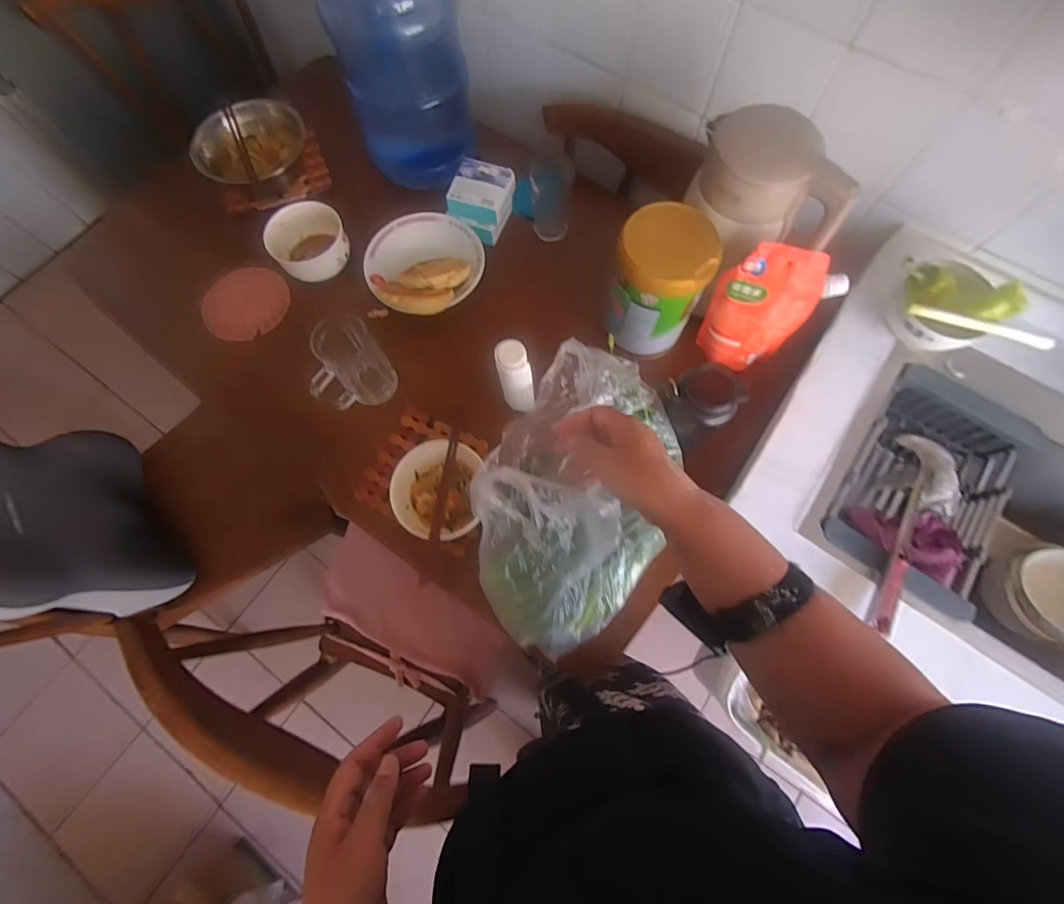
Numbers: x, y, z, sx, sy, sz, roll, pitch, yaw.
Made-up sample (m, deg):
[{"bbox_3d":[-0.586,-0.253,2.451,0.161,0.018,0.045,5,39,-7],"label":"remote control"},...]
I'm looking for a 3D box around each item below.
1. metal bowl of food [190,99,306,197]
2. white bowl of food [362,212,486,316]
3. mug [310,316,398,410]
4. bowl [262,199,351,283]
[{"bbox_3d":[-0.543,-0.588,0.890,0.188,0.091,0.180,0,73,1],"label":"metal bowl of food"},{"bbox_3d":[-0.181,-0.322,0.757,0.197,0.042,0.215,-35,75,-9],"label":"white bowl of food"},{"bbox_3d":[-0.269,-0.124,0.675,0.108,0.120,0.085,-30,74,-7],"label":"mug"},{"bbox_3d":[-0.374,-0.350,0.775,0.128,0.071,0.119,-28,74,-7],"label":"bowl"}]

